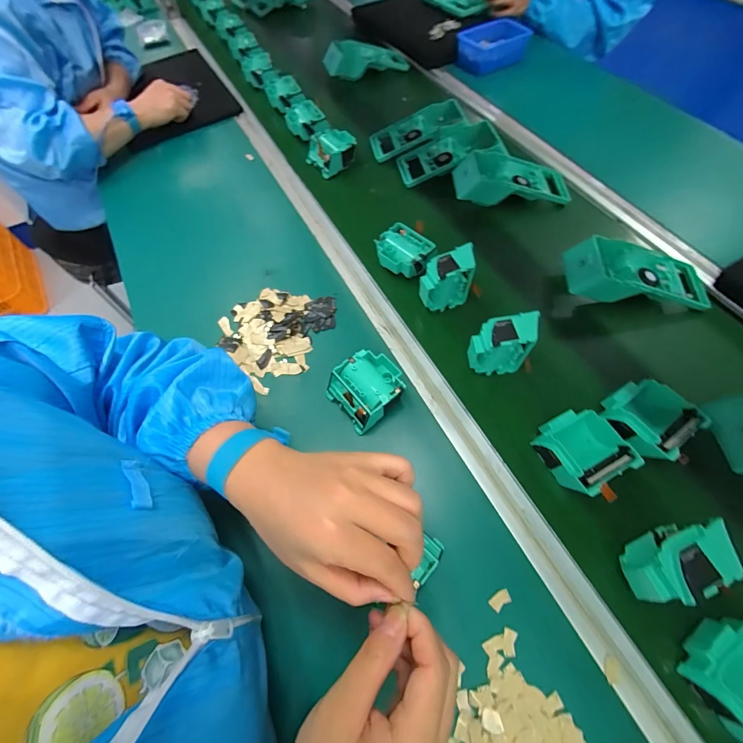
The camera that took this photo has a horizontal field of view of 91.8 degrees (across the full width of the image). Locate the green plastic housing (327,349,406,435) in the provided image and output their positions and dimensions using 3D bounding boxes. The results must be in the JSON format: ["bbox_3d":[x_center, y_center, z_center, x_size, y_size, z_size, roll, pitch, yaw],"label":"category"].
[{"bbox_3d":[-0.004,0.023,0.433,0.078,0.039,0.080,-35,65,-16],"label":"green plastic housing"}]

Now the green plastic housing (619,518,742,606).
[{"bbox_3d":[0.267,0.171,0.323,0.075,0.071,0.045,-20,62,-8],"label":"green plastic housing"}]

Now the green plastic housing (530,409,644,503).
[{"bbox_3d":[0.232,0.090,0.391,0.077,0.037,0.090,-24,63,-10],"label":"green plastic housing"}]

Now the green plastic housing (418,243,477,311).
[{"bbox_3d":[0.100,-0.122,0.487,0.071,0.071,0.038,-19,62,-8],"label":"green plastic housing"}]

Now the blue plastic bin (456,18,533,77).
[{"bbox_3d":[0.277,-0.765,0.846,0.154,0.057,0.116,-28,63,-11],"label":"blue plastic bin"}]

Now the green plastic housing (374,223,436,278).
[{"bbox_3d":[0.048,-0.173,0.535,0.068,0.036,0.083,-36,66,-16],"label":"green plastic housing"}]

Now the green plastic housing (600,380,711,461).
[{"bbox_3d":[0.308,0.054,0.405,0.079,0.038,0.080,-30,64,-13],"label":"green plastic housing"}]

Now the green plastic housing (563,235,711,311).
[{"bbox_3d":[0.372,-0.137,0.501,0.201,0.055,0.091,4,61,5],"label":"green plastic housing"}]

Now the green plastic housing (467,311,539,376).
[{"bbox_3d":[0.154,-0.030,0.439,0.073,0.077,0.038,-3,61,1],"label":"green plastic housing"}]

